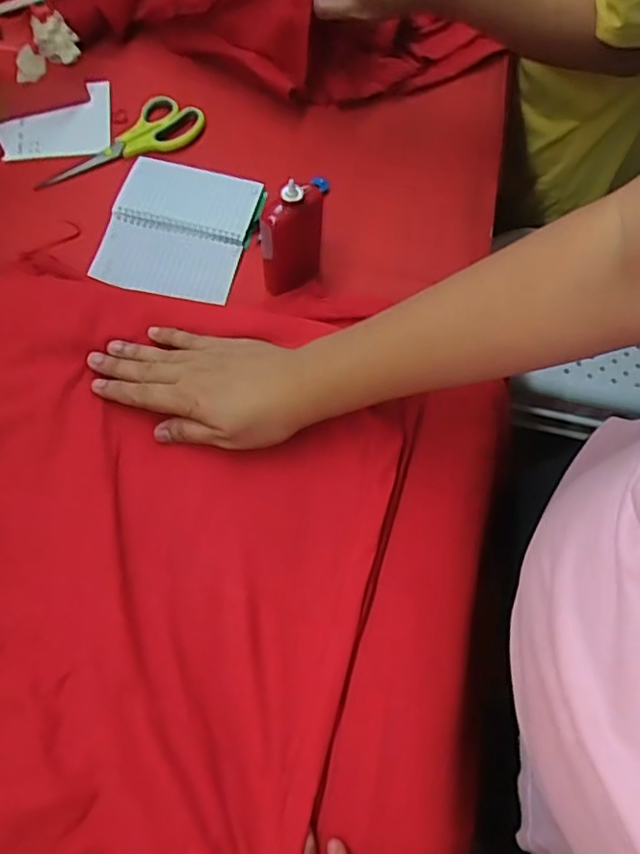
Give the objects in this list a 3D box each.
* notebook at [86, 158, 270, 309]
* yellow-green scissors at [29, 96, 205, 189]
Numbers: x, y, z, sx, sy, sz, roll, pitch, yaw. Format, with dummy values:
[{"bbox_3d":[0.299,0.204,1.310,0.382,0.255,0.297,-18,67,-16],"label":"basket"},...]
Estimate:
[{"bbox_3d":[-0.137,-0.196,0.599,0.137,0.017,0.152,9,66,5],"label":"notebook"},{"bbox_3d":[-0.209,-0.296,0.633,0.179,0.009,0.073,-31,69,-13],"label":"yellow-green scissors"}]

